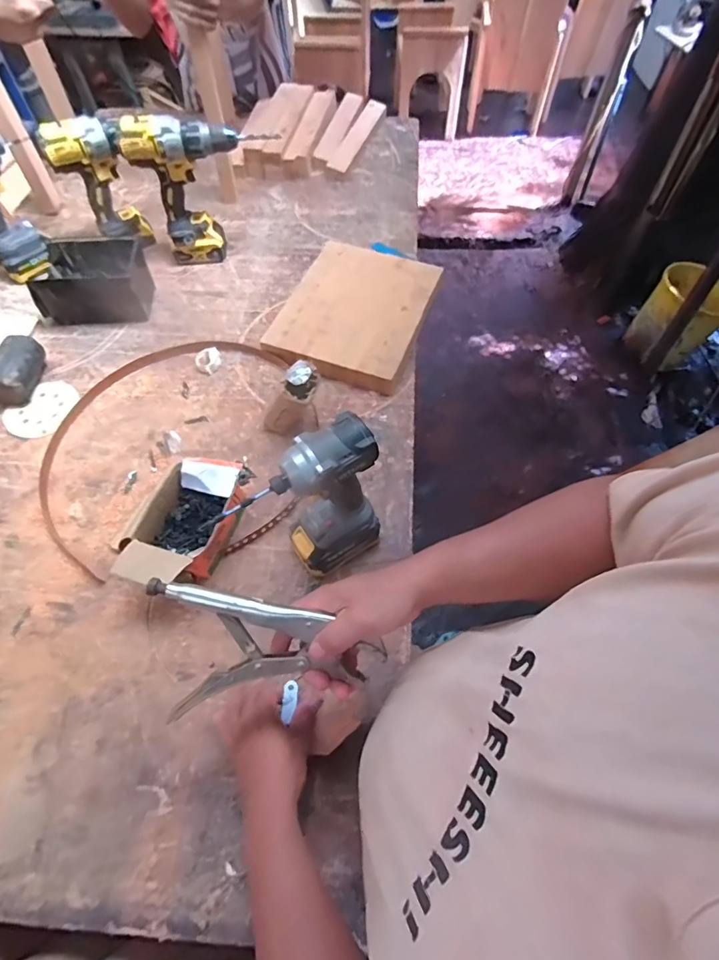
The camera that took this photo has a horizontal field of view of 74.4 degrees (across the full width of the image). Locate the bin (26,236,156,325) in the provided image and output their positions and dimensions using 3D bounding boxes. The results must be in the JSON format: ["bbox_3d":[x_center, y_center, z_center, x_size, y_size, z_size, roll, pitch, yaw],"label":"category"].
[{"bbox_3d":[-0.521,-0.393,0.939,0.197,0.100,0.141,-7,59,-5],"label":"bin"}]

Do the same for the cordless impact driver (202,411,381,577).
[{"bbox_3d":[-0.050,0.040,0.590,0.153,0.243,0.074,-29,63,-17],"label":"cordless impact driver"}]

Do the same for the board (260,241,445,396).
[{"bbox_3d":[-0.004,-0.332,0.931,0.257,0.053,0.338,18,60,10],"label":"board"}]

